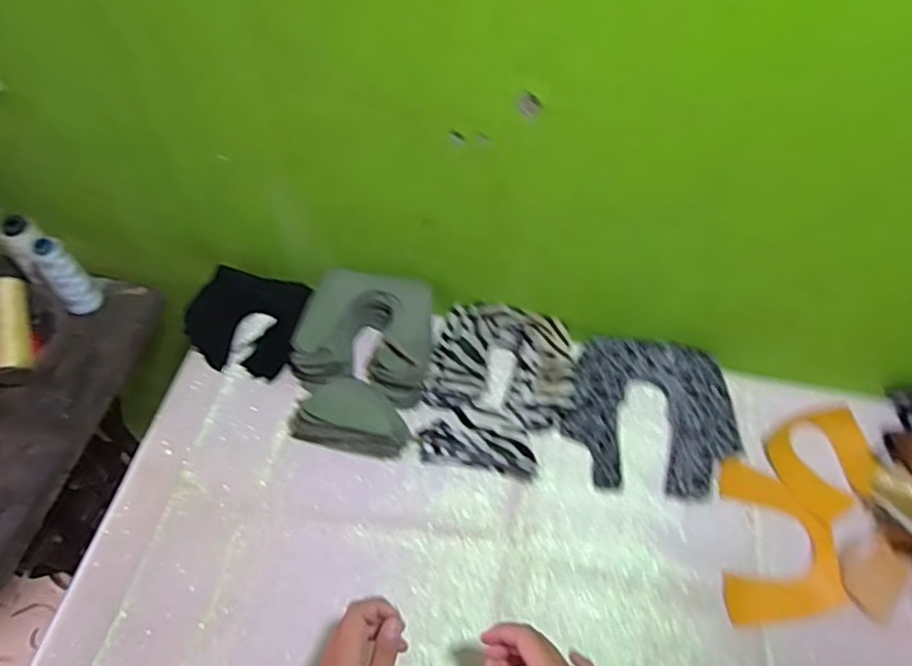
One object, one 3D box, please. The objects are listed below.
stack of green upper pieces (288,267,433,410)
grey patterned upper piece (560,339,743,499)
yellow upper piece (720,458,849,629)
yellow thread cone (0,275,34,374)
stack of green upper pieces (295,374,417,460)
[{"bbox_3d":[-0.104,0.001,0.759,0.157,0.061,0.149,14,57,6],"label":"stack of green upper pieces"},{"bbox_3d":[0.228,0.095,0.732,0.194,0.036,0.180,9,57,2],"label":"grey patterned upper piece"},{"bbox_3d":[0.344,0.224,0.669,0.116,0.009,0.170,5,57,4],"label":"yellow upper piece"},{"bbox_3d":[-0.514,-0.011,0.718,0.037,0.038,0.115,-8,76,-9],"label":"yellow thread cone"},{"bbox_3d":[-0.114,0.093,0.694,0.137,0.074,0.056,11,57,4],"label":"stack of green upper pieces"}]

